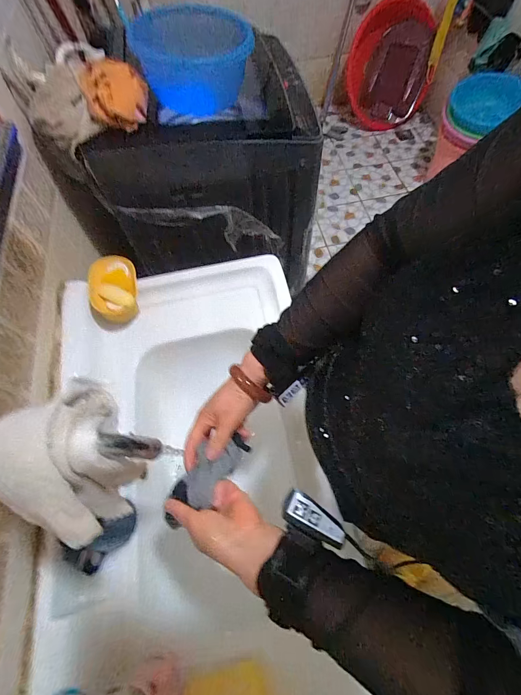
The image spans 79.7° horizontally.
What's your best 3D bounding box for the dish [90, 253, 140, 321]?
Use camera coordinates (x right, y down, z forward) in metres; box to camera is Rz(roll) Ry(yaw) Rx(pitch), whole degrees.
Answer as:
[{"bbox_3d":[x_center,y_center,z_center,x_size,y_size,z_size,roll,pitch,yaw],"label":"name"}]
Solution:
[{"bbox_3d":[-0.312,-0.123,0.669,0.091,0.056,0.143,-12,64,-3],"label":"dish"}]

